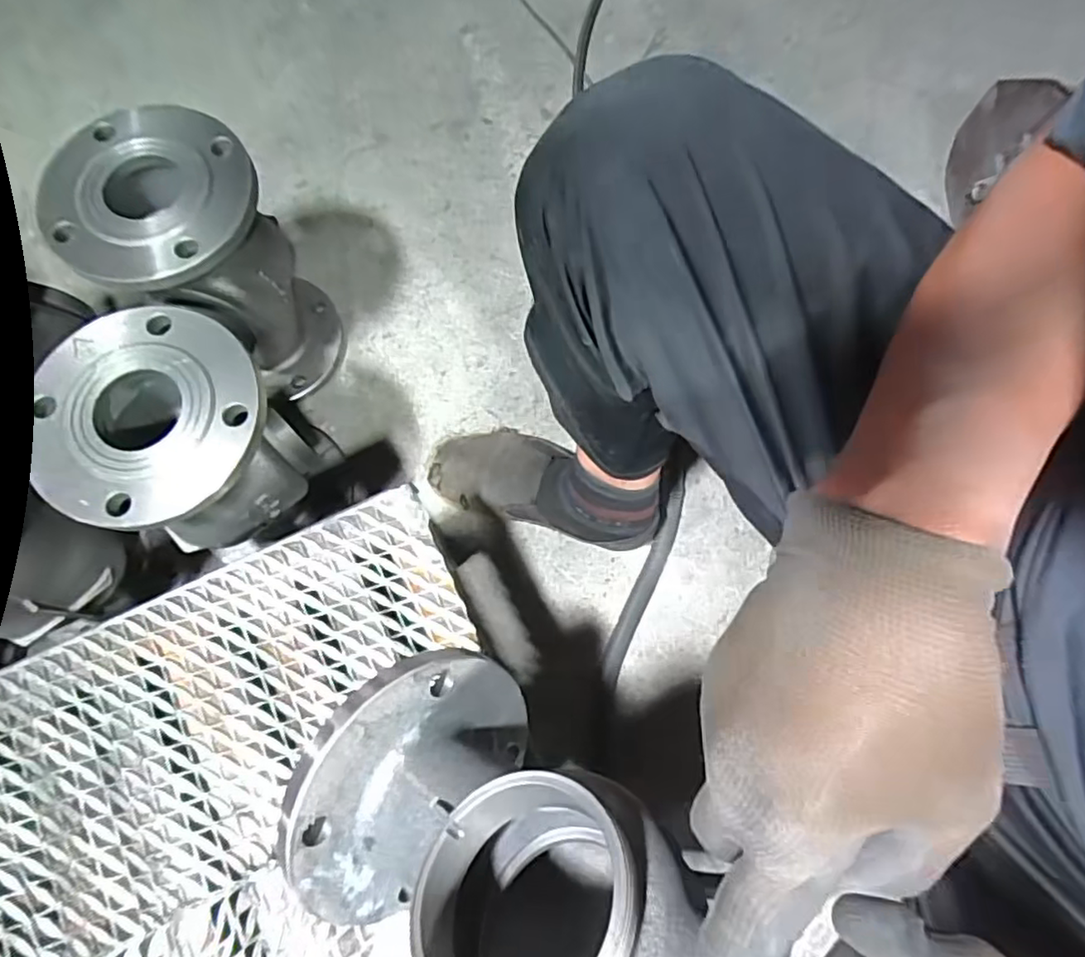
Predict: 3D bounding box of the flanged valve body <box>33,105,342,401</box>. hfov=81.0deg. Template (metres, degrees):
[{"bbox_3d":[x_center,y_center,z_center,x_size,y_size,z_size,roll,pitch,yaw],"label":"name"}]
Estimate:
[{"bbox_3d":[-0.329,-0.204,0.652,0.161,0.286,0.152,0,75,-2],"label":"flanged valve body"}]

